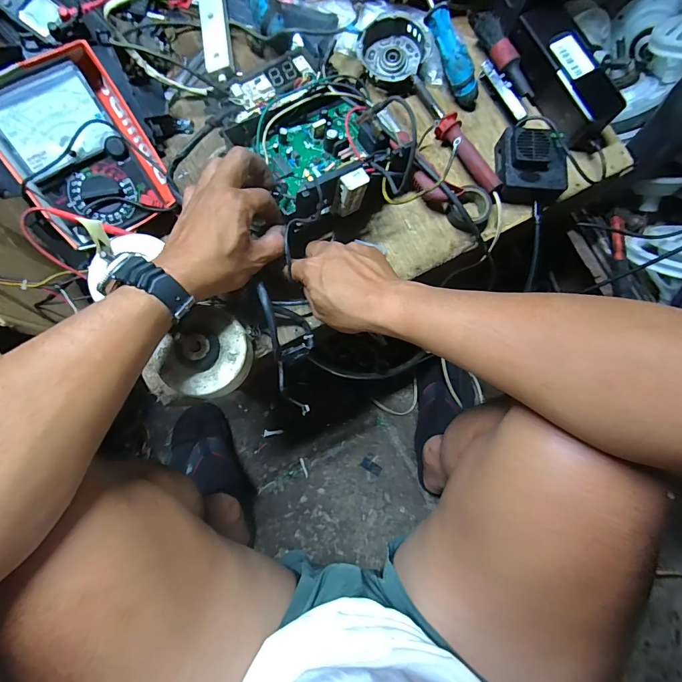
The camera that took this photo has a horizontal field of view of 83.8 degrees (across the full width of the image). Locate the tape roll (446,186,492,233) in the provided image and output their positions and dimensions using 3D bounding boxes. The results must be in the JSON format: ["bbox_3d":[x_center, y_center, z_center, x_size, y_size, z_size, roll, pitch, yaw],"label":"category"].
[{"bbox_3d":[0.158,-0.157,0.452,0.048,0.030,0.050,0,81,-2],"label":"tape roll"}]

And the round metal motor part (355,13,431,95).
[{"bbox_3d":[0.064,-0.361,0.476,0.083,0.030,0.084,0,81,-2],"label":"round metal motor part"}]

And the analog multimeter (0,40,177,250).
[{"bbox_3d":[-0.270,-0.195,0.400,0.132,0.048,0.168,-31,112,-8],"label":"analog multimeter"}]

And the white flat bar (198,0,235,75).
[{"bbox_3d":[-0.156,-0.398,0.466,0.034,0.013,0.149,-9,82,-4],"label":"white flat bar"}]

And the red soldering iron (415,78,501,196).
[{"bbox_3d":[0.137,-0.248,0.462,0.024,0.027,0.172,-33,84,-7],"label":"red soldering iron"}]

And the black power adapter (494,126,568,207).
[{"bbox_3d":[0.225,-0.209,0.453,0.075,0.048,0.082,1,81,-2],"label":"black power adapter"}]

